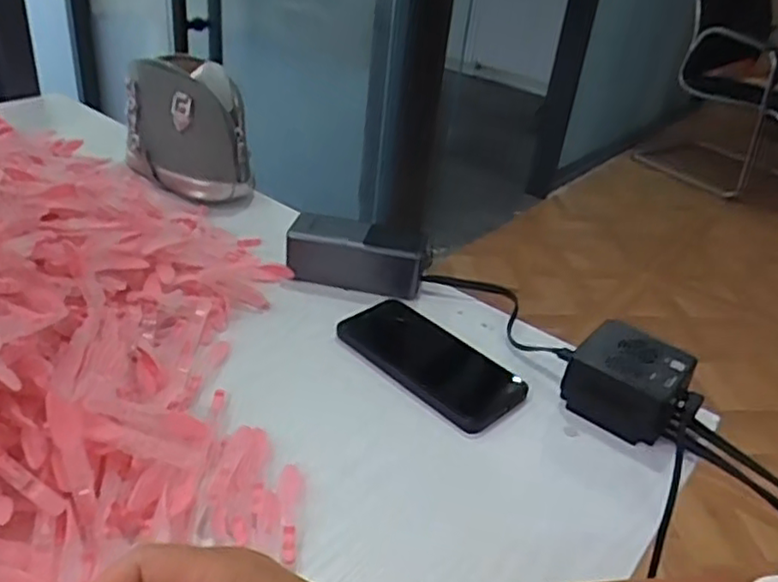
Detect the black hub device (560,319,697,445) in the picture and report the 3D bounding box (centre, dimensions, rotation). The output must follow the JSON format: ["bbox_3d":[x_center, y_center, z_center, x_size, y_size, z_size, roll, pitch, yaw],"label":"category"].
[{"bbox_3d":[0.186,0.070,0.526,0.078,0.052,0.072,26,37,27],"label":"black hub device"}]

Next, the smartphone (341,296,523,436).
[{"bbox_3d":[0.032,0.056,0.558,0.158,0.015,0.078,32,40,33],"label":"smartphone"}]

